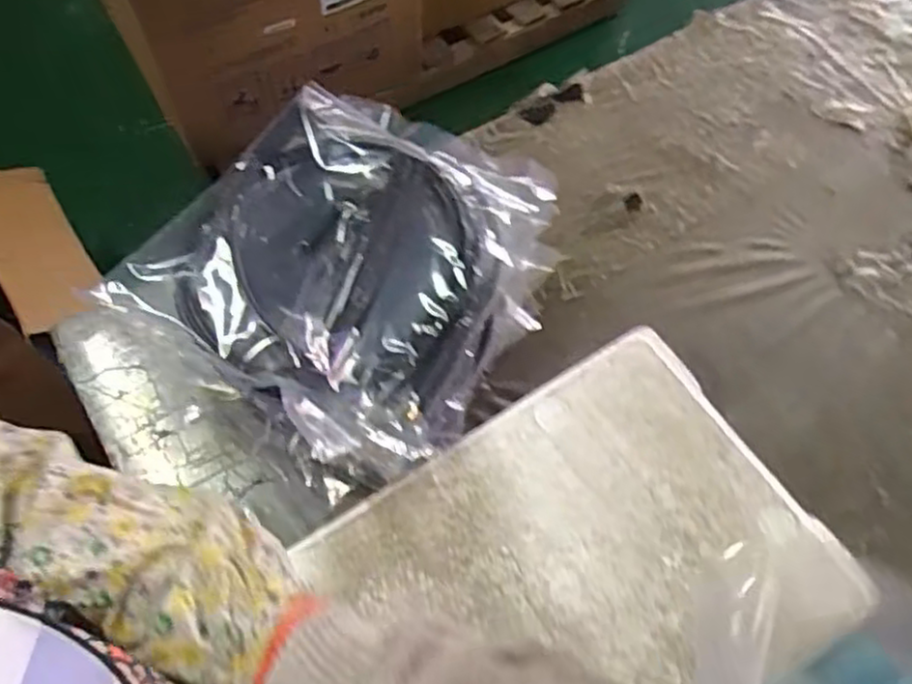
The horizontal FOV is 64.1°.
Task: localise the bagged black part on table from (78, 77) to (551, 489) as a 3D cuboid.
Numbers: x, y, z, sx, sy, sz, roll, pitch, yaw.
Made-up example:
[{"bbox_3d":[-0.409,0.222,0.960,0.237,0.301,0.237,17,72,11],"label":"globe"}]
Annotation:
[{"bbox_3d":[-0.077,-0.056,0.650,0.261,0.152,0.312,31,66,12],"label":"bagged black part on table"}]

